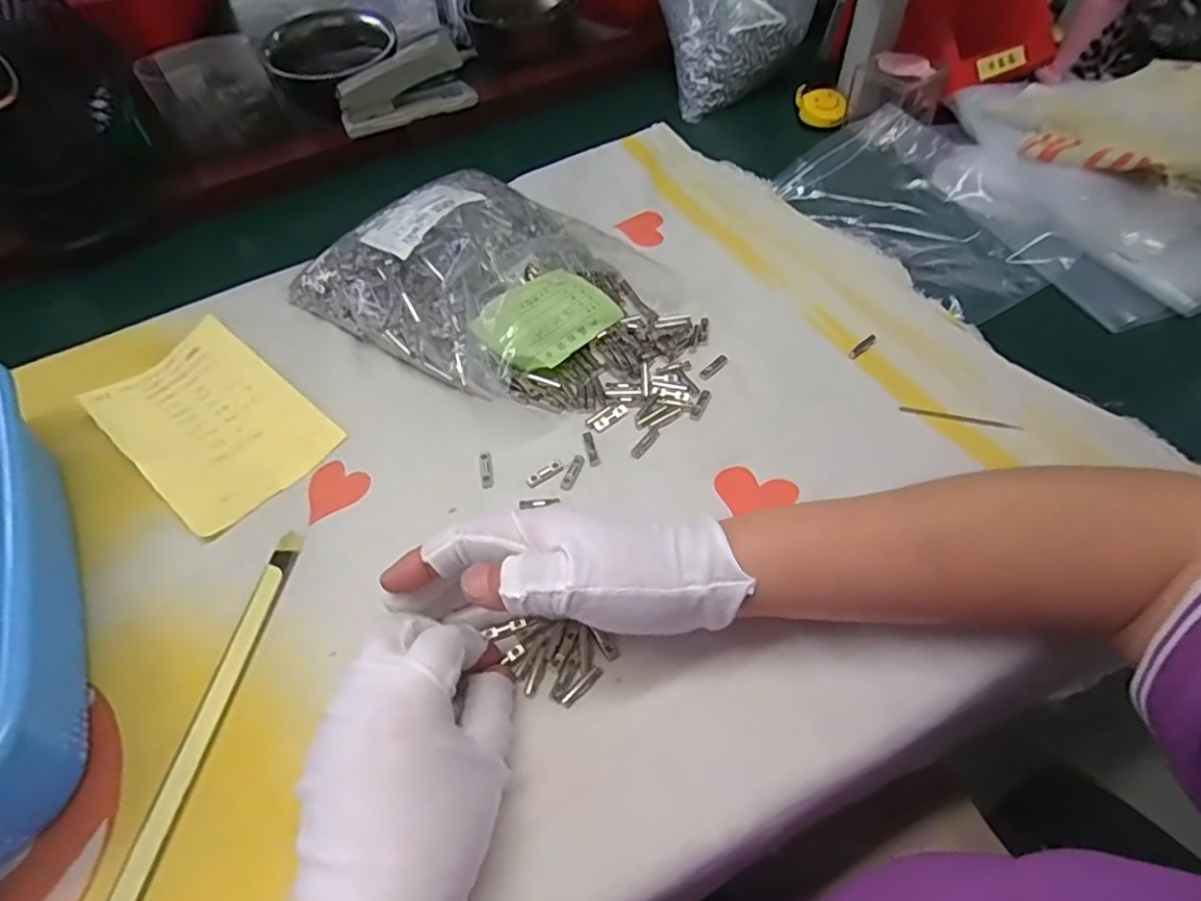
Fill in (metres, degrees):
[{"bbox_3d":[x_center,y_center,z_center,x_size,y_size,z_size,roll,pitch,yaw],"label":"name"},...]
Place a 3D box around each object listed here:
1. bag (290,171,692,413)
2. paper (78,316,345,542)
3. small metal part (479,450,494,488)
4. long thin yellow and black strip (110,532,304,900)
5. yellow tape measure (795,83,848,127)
[{"bbox_3d":[-0.071,-0.124,0.442,0.270,0.055,0.171,25,59,20],"label":"bag"},{"bbox_3d":[-0.248,-0.022,0.403,0.151,0.013,0.097,34,63,25],"label":"paper"},{"bbox_3d":[-0.069,0.011,0.380,0.007,0.004,0.026,-10,54,-4],"label":"small metal part"},{"bbox_3d":[-0.186,0.127,0.302,0.018,0.004,0.195,4,54,7],"label":"long thin yellow and black strip"},{"bbox_3d":[0.205,-0.319,0.591,0.047,0.024,0.045,12,55,12],"label":"yellow tape measure"}]

